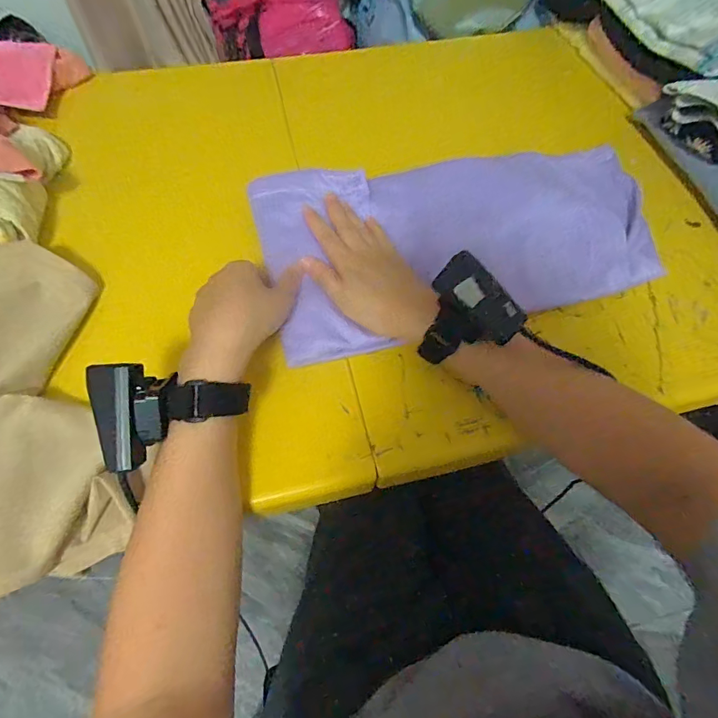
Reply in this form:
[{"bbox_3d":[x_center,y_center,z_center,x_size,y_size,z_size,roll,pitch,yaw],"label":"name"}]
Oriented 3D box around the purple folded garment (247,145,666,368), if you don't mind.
[{"bbox_3d":[0.106,-0.120,0.423,0.389,0.026,0.191,-10,68,-9],"label":"purple folded garment"}]

